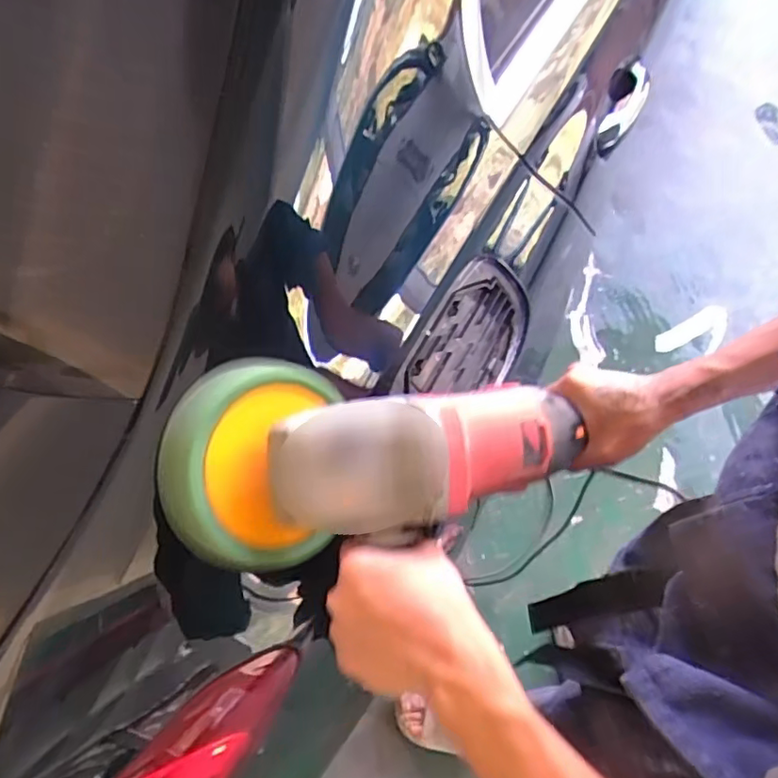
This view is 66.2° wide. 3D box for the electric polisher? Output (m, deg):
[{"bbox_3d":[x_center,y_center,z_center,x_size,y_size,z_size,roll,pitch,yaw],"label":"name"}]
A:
[{"bbox_3d":[-0.003,0.035,0.440,0.303,0.113,0.143,-6,59,-7],"label":"electric polisher"}]

